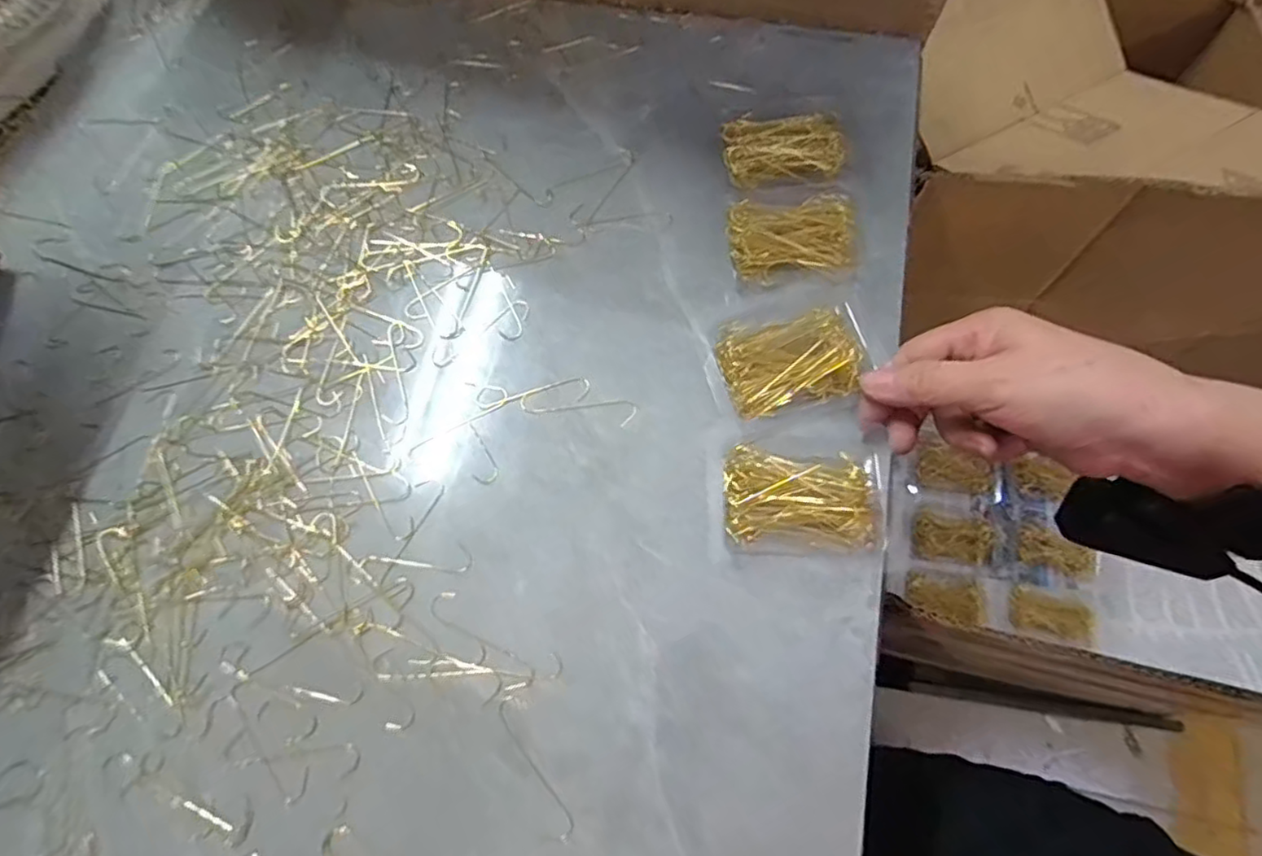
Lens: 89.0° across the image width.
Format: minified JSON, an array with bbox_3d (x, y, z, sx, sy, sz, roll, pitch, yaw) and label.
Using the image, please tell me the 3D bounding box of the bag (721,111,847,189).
[{"bbox_3d":[0.092,-0.167,0.388,0.071,0.019,0.041,-7,69,0],"label":"bag"}]

